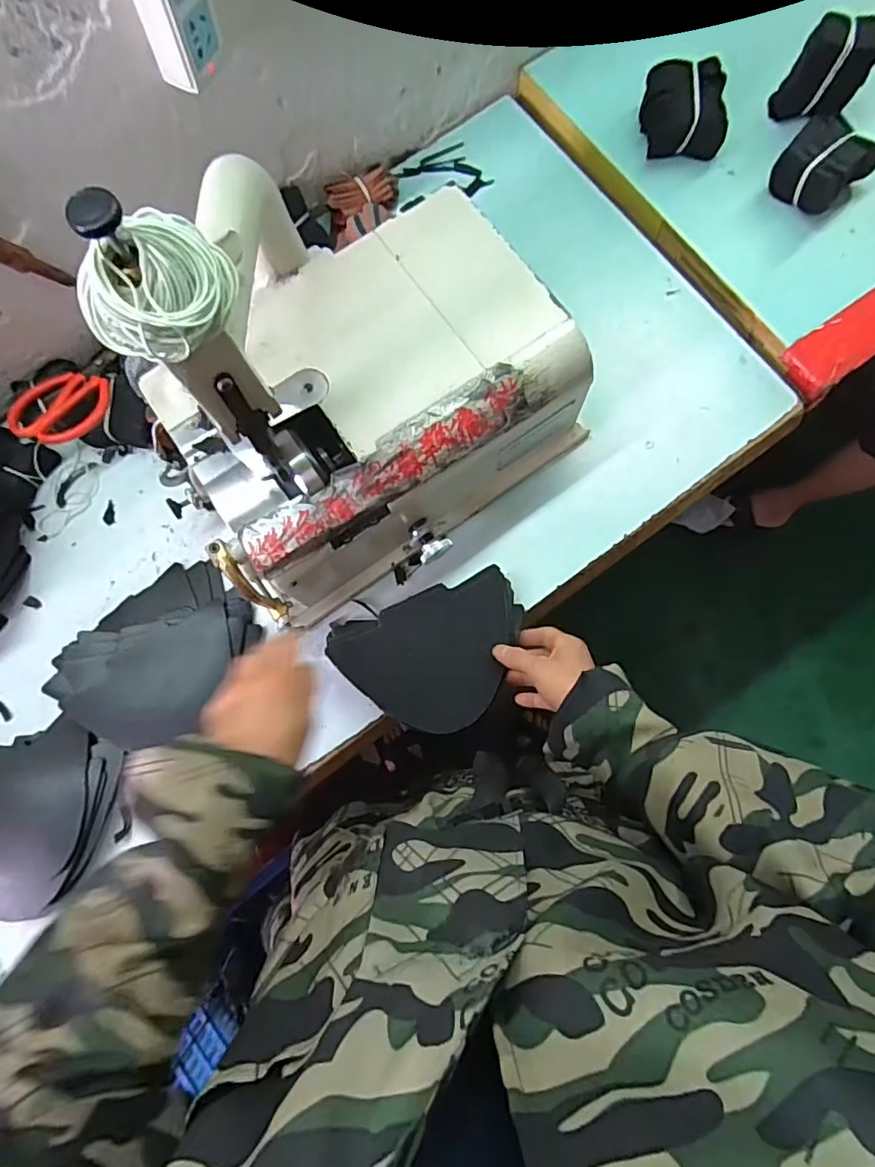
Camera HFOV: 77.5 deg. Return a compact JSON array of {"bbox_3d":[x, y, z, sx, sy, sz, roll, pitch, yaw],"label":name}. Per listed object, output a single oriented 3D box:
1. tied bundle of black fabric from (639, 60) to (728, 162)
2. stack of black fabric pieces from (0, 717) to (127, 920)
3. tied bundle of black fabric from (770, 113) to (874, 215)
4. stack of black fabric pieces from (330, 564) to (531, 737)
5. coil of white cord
[{"bbox_3d":[0.284,-0.544,0.626,0.095,0.059,0.084,11,82,2],"label":"tied bundle of black fabric"},{"bbox_3d":[-0.416,0.227,0.545,0.186,0.037,0.179,19,82,4],"label":"stack of black fabric pieces"},{"bbox_3d":[0.434,-0.470,0.614,0.087,0.050,0.095,43,84,6],"label":"tied bundle of black fabric"},{"bbox_3d":[0.000,0.077,0.547,0.187,0.032,0.134,-19,82,-2],"label":"stack of black fabric pieces"},{"bbox_3d":[-0.138,-0.150,0.274,0.052,0.048,0.076,28,83,5],"label":"coil of white cord"}]

